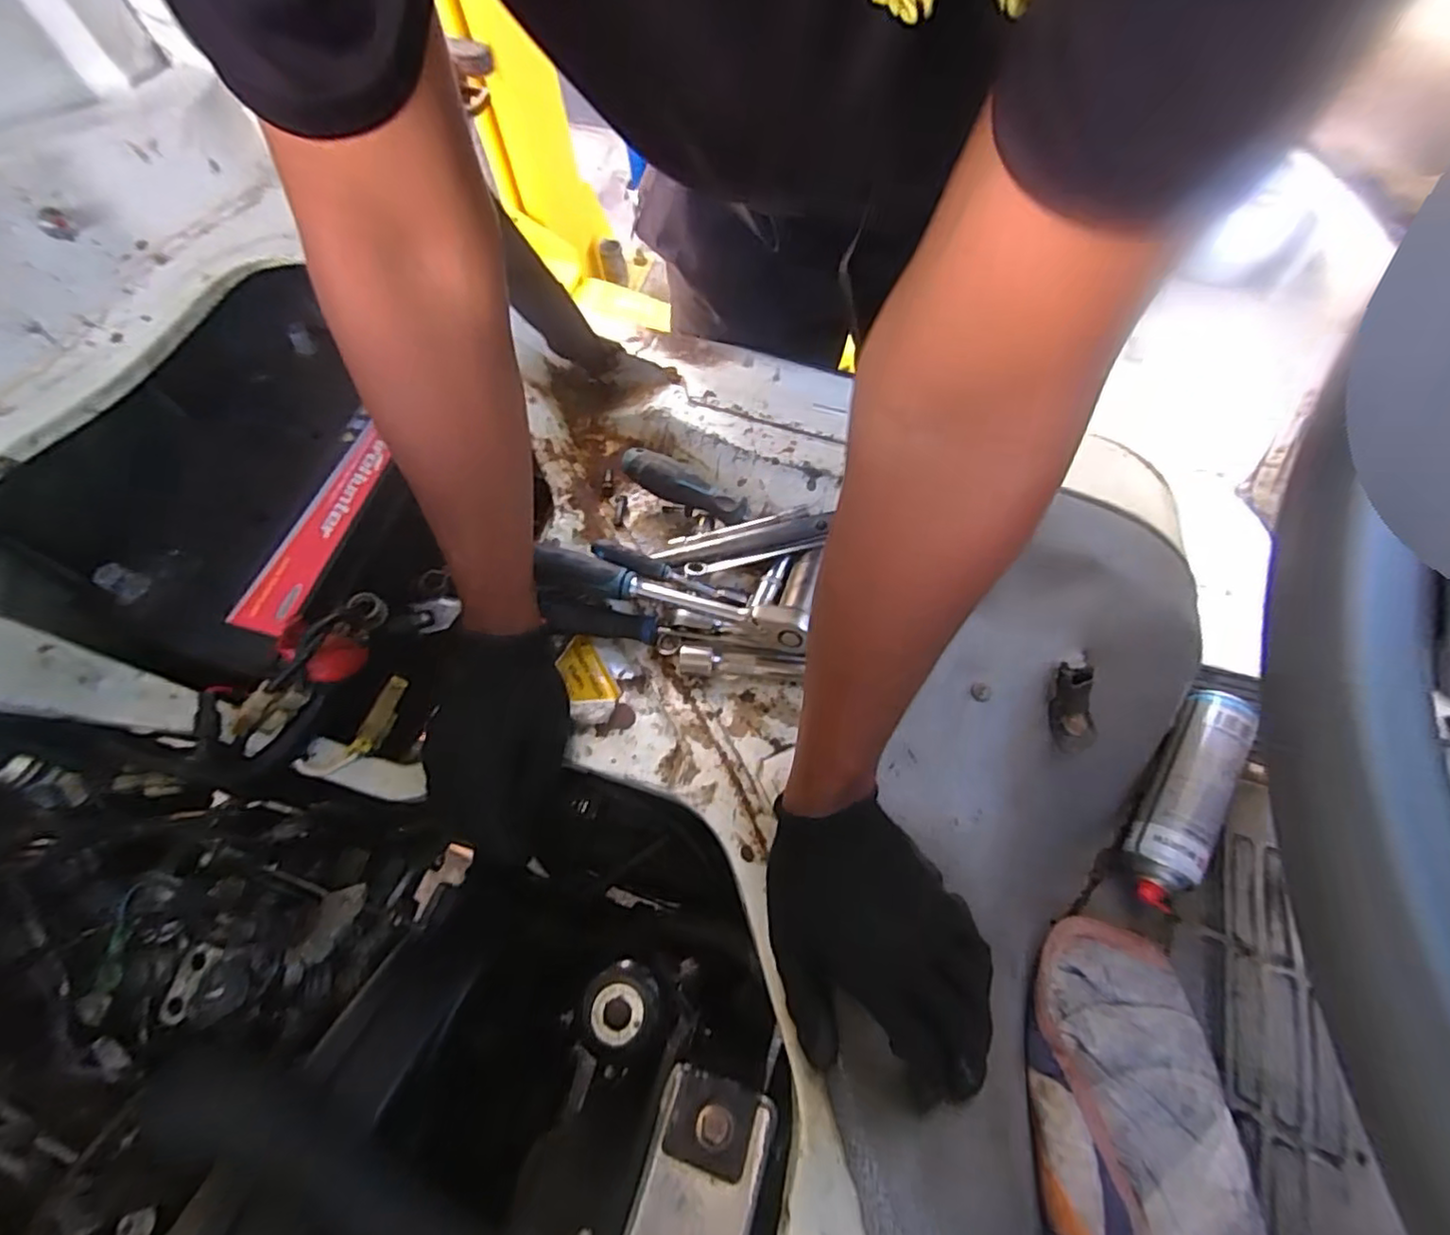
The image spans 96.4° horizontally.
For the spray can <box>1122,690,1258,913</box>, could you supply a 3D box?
[{"bbox_3d":[0.457,0.177,0.649,0.065,0.066,0.223,29,68,13],"label":"spray can"}]

